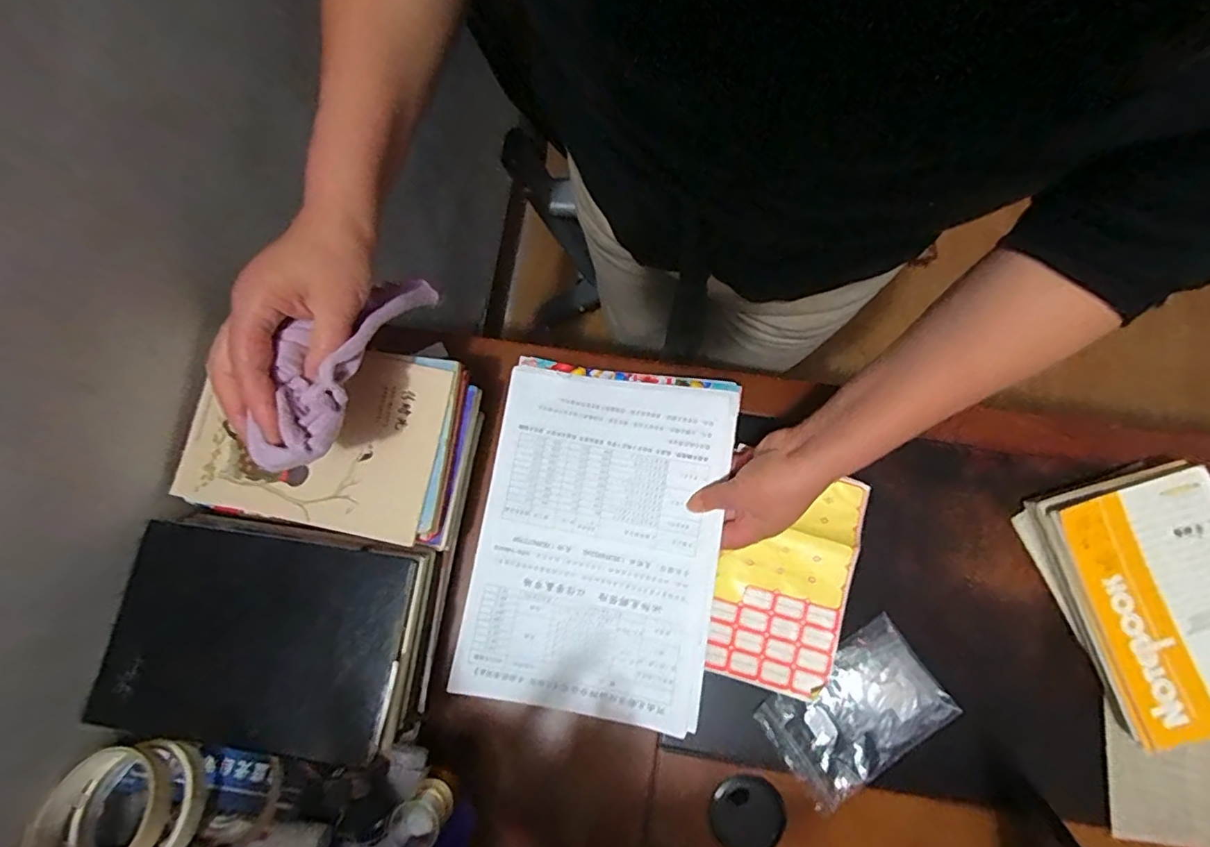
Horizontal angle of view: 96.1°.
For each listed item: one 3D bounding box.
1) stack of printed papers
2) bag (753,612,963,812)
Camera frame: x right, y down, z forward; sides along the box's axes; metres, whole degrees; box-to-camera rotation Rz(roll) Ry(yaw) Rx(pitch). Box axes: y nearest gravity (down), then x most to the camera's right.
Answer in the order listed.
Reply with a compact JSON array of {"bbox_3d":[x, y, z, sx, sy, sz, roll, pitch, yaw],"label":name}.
[{"bbox_3d":[-0.006,0.099,0.489,0.209,0.026,0.304,10,80,3],"label":"stack of printed papers"},{"bbox_3d":[0.220,0.253,0.478,0.149,0.013,0.096,-33,81,-5],"label":"bag"}]

